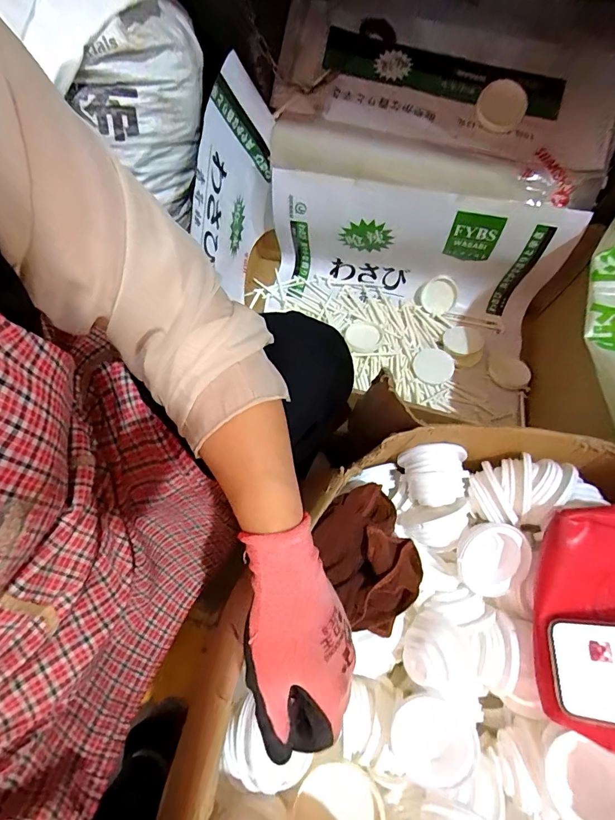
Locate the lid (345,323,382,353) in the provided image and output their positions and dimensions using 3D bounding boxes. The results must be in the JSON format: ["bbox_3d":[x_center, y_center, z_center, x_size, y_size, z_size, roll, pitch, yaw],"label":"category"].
[{"bbox_3d":[0.119,-0.155,0.858,0.073,0.006,0.071,0,68,0],"label":"lid"}]

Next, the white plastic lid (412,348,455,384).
[{"bbox_3d":[0.268,-0.093,0.863,0.081,0.020,0.079,0,71,0],"label":"white plastic lid"}]

